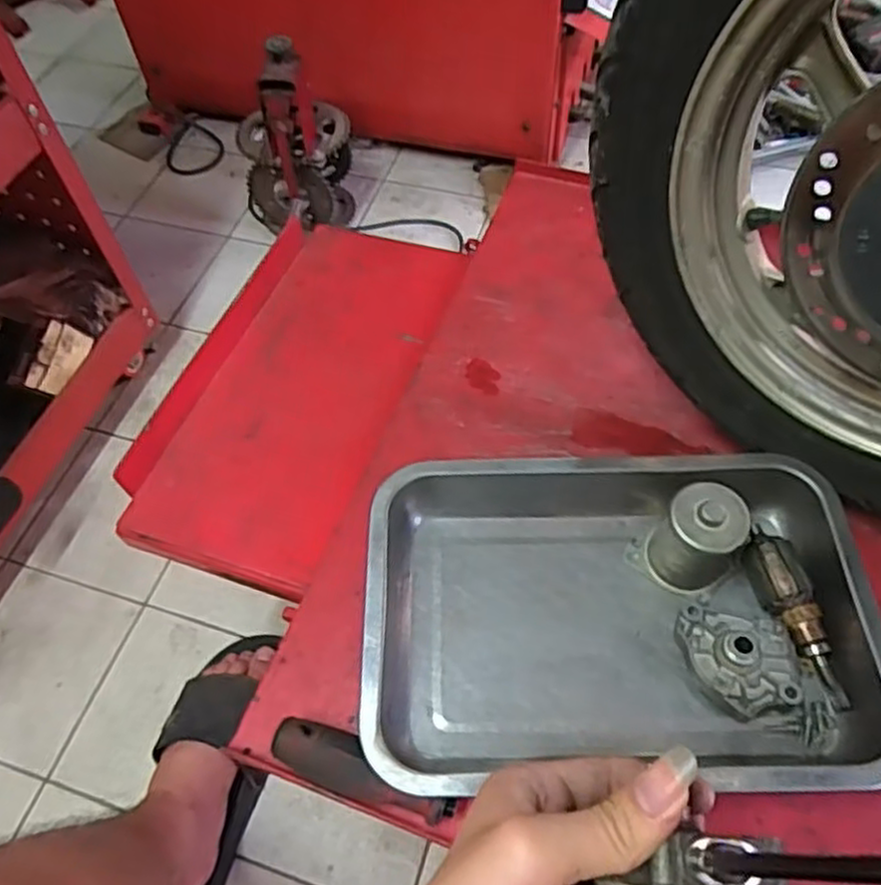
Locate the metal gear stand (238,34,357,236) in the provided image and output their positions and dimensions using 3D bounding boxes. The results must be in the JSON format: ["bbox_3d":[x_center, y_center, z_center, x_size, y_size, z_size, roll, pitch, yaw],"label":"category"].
[{"bbox_3d":[-0.218,-0.437,1.071,0.166,0.284,0.146,-10,58,-4],"label":"metal gear stand"}]

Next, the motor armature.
[{"bbox_3d":[0.230,0.110,0.469,0.028,0.033,0.116,-17,58,-8],"label":"motor armature"}]

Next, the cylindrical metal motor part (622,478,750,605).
[{"bbox_3d":[0.165,0.063,0.480,0.060,0.075,0.048,35,65,22],"label":"cylindrical metal motor part"}]

